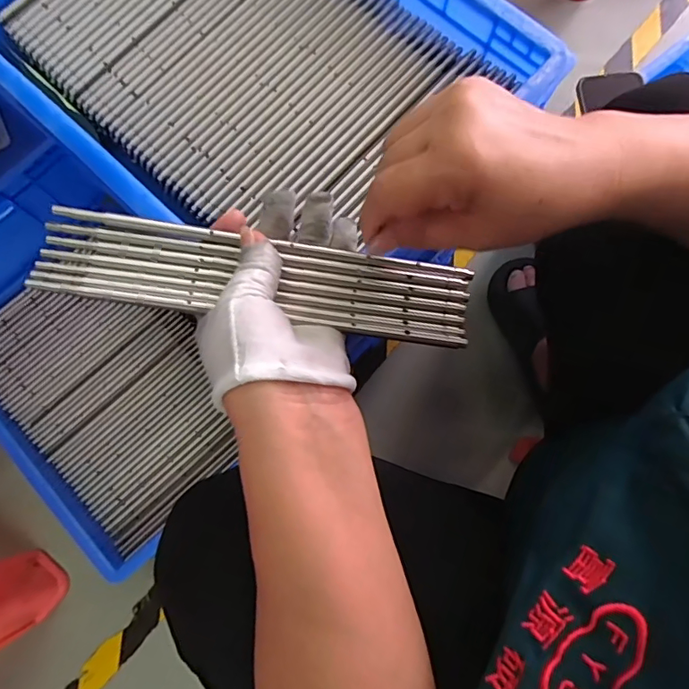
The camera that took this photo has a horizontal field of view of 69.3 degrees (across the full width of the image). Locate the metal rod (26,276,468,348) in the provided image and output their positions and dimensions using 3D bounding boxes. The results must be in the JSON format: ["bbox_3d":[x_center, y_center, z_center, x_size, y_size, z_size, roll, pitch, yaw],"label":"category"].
[{"bbox_3d":[-0.050,-0.018,0.291,0.249,0.005,0.008,7,79,-6],"label":"metal rod"}]

